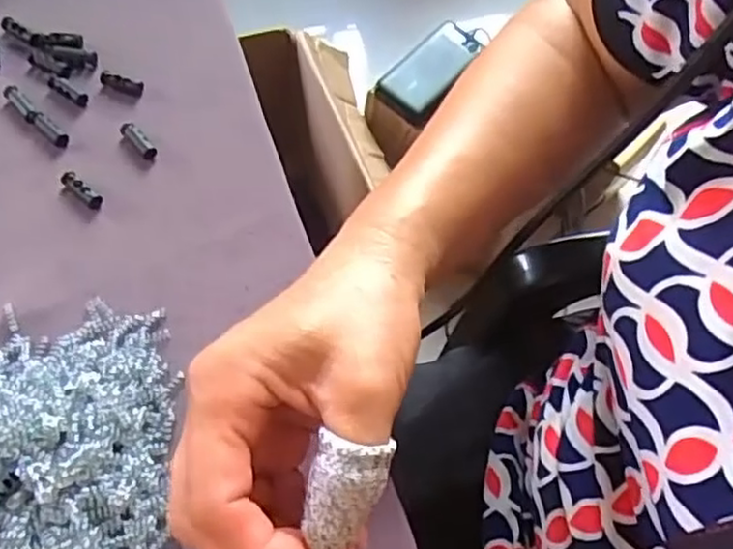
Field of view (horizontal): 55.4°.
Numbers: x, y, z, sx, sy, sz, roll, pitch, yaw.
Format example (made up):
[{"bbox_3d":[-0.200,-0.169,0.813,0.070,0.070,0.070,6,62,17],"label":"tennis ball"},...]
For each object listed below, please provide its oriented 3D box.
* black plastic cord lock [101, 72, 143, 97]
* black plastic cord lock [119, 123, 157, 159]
[{"bbox_3d":[-0.141,-0.110,0.403,0.026,0.004,0.009,17,61,3],"label":"black plastic cord lock"},{"bbox_3d":[-0.128,-0.076,0.389,0.009,0.008,0.028,-38,70,-20],"label":"black plastic cord lock"}]

